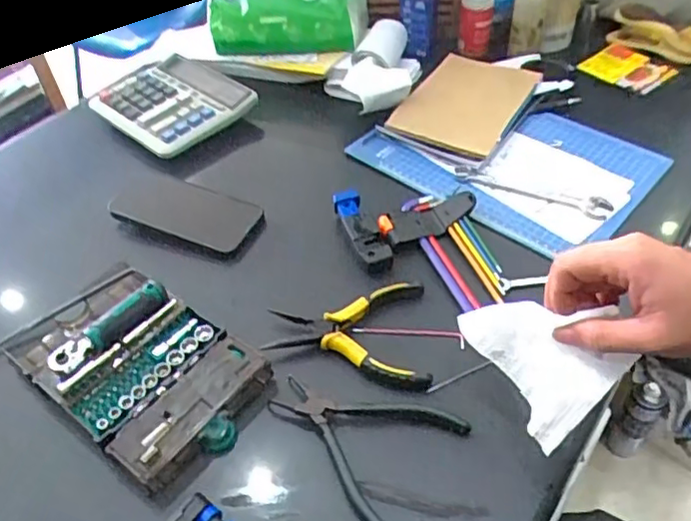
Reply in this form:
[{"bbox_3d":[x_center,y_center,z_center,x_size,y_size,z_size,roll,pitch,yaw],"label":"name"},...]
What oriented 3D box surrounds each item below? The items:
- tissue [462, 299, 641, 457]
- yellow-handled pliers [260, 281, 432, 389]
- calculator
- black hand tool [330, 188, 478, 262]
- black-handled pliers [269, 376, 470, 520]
[{"bbox_3d":[0.141,0.061,0.460,0.053,0.090,0.123,-23,52,-17],"label":"tissue"},{"bbox_3d":[0.002,0.063,0.563,0.137,0.011,0.107,-1,49,1],"label":"yellow-handled pliers"},{"bbox_3d":[-0.223,-0.212,0.816,0.154,0.025,0.179,-37,57,-26],"label":"calculator"},{"bbox_3d":[0.066,-0.052,0.656,0.136,0.017,0.090,-18,51,-13],"label":"black hand tool"},{"bbox_3d":[0.008,0.139,0.501,0.147,0.011,0.112,27,55,23],"label":"black-handled pliers"}]

